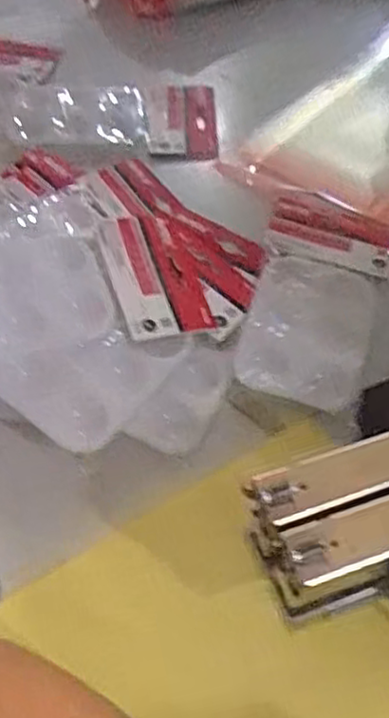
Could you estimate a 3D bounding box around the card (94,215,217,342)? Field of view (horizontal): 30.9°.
[{"bbox_3d":[-0.028,-0.062,0.497,0.066,0.011,0.103,-5,61,-30],"label":"card"}]

